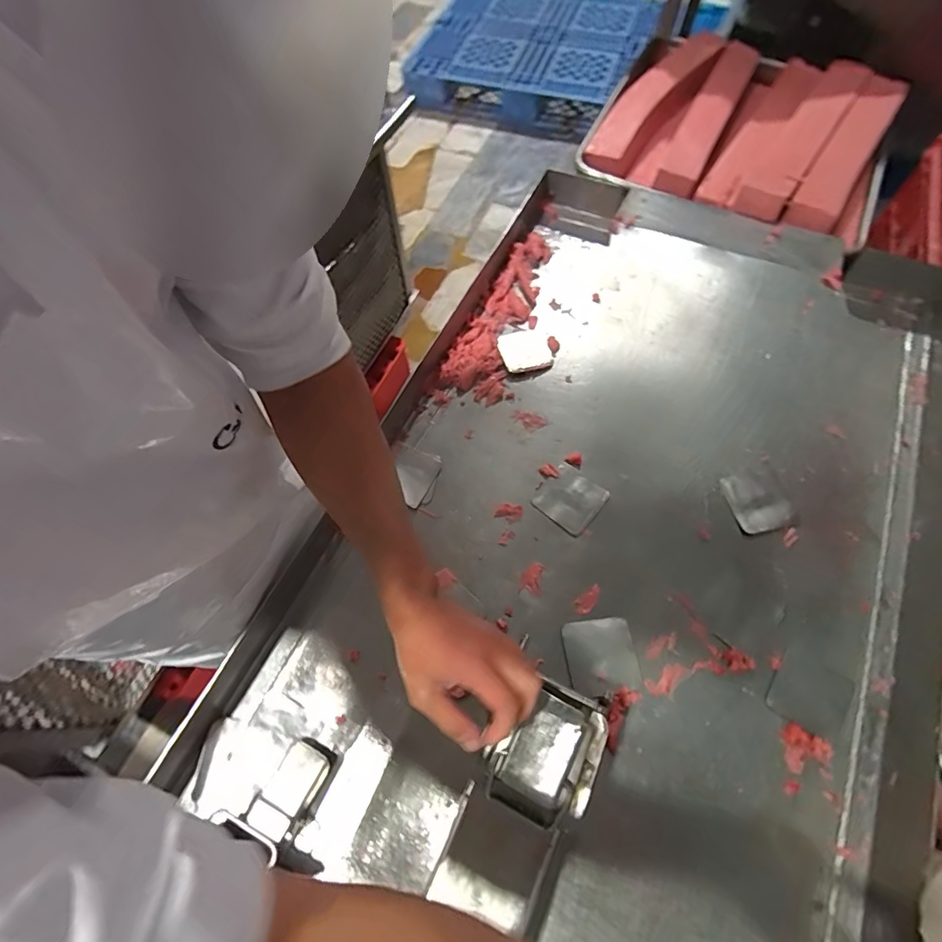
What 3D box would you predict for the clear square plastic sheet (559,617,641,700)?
[{"bbox_3d":[0.162,0.232,0.604,0.087,0.004,0.087,-4,59,-4],"label":"clear square plastic sheet"}]

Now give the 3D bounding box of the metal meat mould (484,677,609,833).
[{"bbox_3d":[0.073,0.261,0.448,0.094,0.042,0.115,21,66,12],"label":"metal meat mould"}]

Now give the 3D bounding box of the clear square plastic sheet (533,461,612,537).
[{"bbox_3d":[0.143,0.040,0.697,0.084,0.005,0.082,36,70,18],"label":"clear square plastic sheet"}]

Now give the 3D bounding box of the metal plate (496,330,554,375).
[{"bbox_3d":[0.092,-0.199,0.809,0.081,0.009,0.087,-15,64,-5],"label":"metal plate"}]

